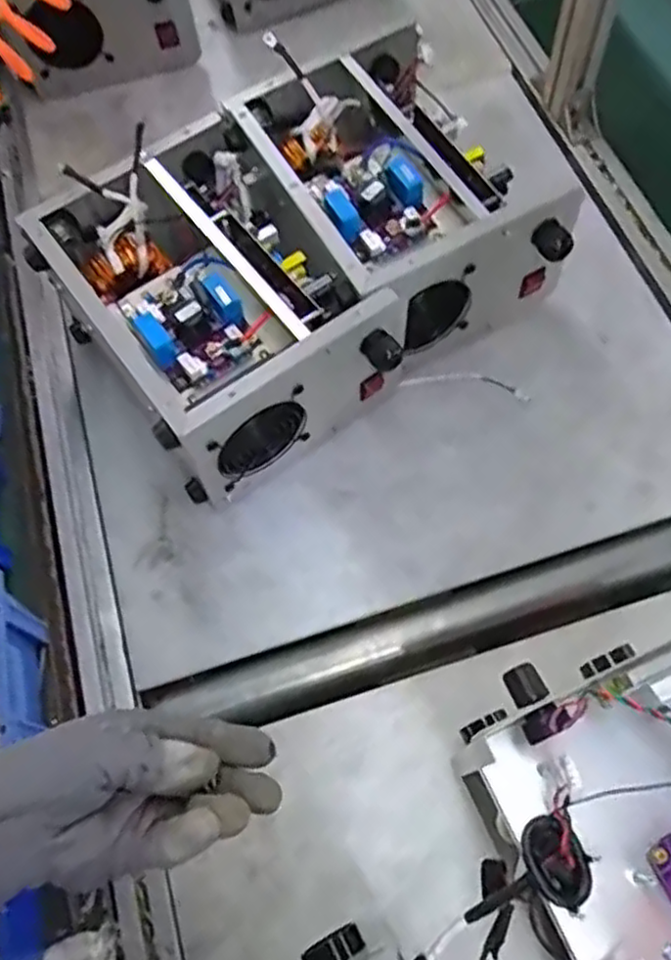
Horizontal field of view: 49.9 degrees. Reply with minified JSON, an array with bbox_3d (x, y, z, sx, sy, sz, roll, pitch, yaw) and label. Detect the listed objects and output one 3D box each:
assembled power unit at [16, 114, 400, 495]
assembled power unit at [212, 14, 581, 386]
[{"bbox_3d":[-0.103,-0.147,0.663,0.228,0.161,0.288,-34,68,-11],"label":"assembled power unit"},{"bbox_3d":[0.064,-0.264,0.701,0.222,0.139,0.292,-27,66,-8],"label":"assembled power unit"}]

